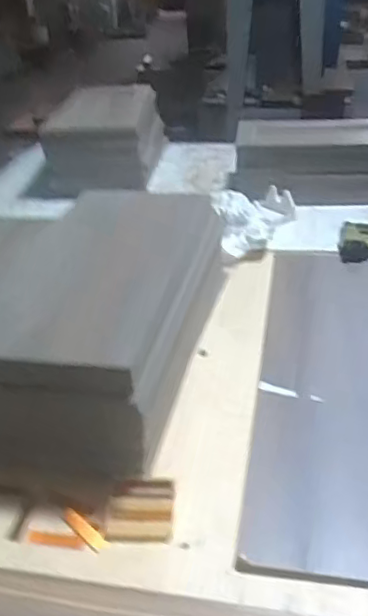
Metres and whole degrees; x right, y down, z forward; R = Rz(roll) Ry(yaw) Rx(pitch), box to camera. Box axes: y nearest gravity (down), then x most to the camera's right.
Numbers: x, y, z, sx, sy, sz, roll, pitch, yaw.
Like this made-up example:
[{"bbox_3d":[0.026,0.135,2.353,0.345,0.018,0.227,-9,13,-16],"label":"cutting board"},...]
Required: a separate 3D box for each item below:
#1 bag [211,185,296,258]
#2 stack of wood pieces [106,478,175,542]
[{"bbox_3d":[0.142,-0.190,1.259,0.180,0.070,0.305,3,30,9],"label":"bag"},{"bbox_3d":[-0.046,0.212,0.633,0.068,0.022,0.066,0,30,5],"label":"stack of wood pieces"}]

